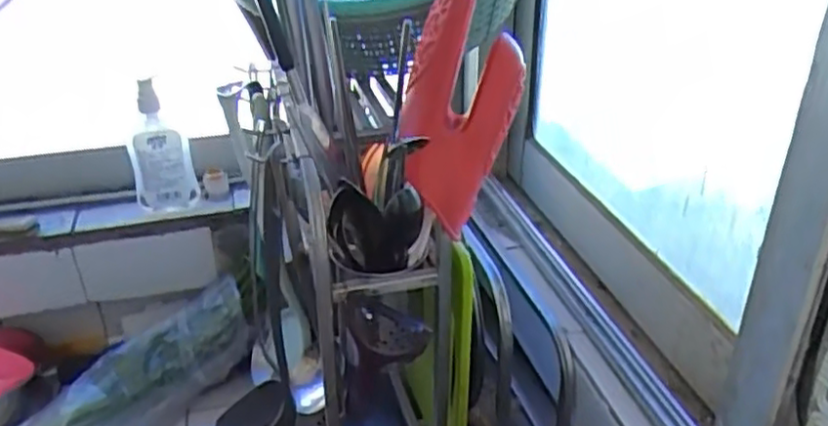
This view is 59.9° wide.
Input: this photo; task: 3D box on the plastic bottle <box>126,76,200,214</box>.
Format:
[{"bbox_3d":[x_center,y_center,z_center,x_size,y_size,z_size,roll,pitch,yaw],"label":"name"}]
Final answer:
[{"bbox_3d":[-0.280,-0.070,0.789,0.067,0.142,0.037,-12,32,-18],"label":"plastic bottle"}]

